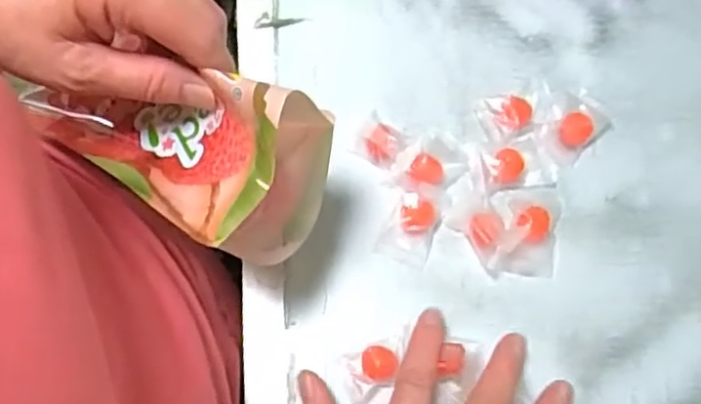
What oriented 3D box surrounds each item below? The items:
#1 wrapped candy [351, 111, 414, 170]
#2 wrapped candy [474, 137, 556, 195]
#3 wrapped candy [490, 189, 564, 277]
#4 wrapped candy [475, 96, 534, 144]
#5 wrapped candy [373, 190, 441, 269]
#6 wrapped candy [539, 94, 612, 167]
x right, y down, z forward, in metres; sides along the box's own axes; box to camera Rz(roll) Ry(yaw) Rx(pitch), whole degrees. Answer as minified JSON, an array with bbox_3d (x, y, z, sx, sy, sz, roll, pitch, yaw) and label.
[{"bbox_3d":[0.019,-0.037,0.423,0.031,0.012,0.027,34,74,10],"label":"wrapped candy"},{"bbox_3d":[0.102,-0.024,0.422,0.044,0.015,0.034,-9,71,-3],"label":"wrapped candy"},{"bbox_3d":[0.110,0.017,0.410,0.042,0.015,0.054,4,71,1],"label":"wrapped candy"},{"bbox_3d":[0.102,-0.052,0.434,0.035,0.013,0.033,-4,71,-2],"label":"wrapped candy"},{"bbox_3d":[0.037,0.015,0.406,0.031,0.019,0.041,20,72,6],"label":"wrapped candy"},{"bbox_3d":[0.143,-0.050,0.431,0.035,0.014,0.041,43,76,13],"label":"wrapped candy"}]

